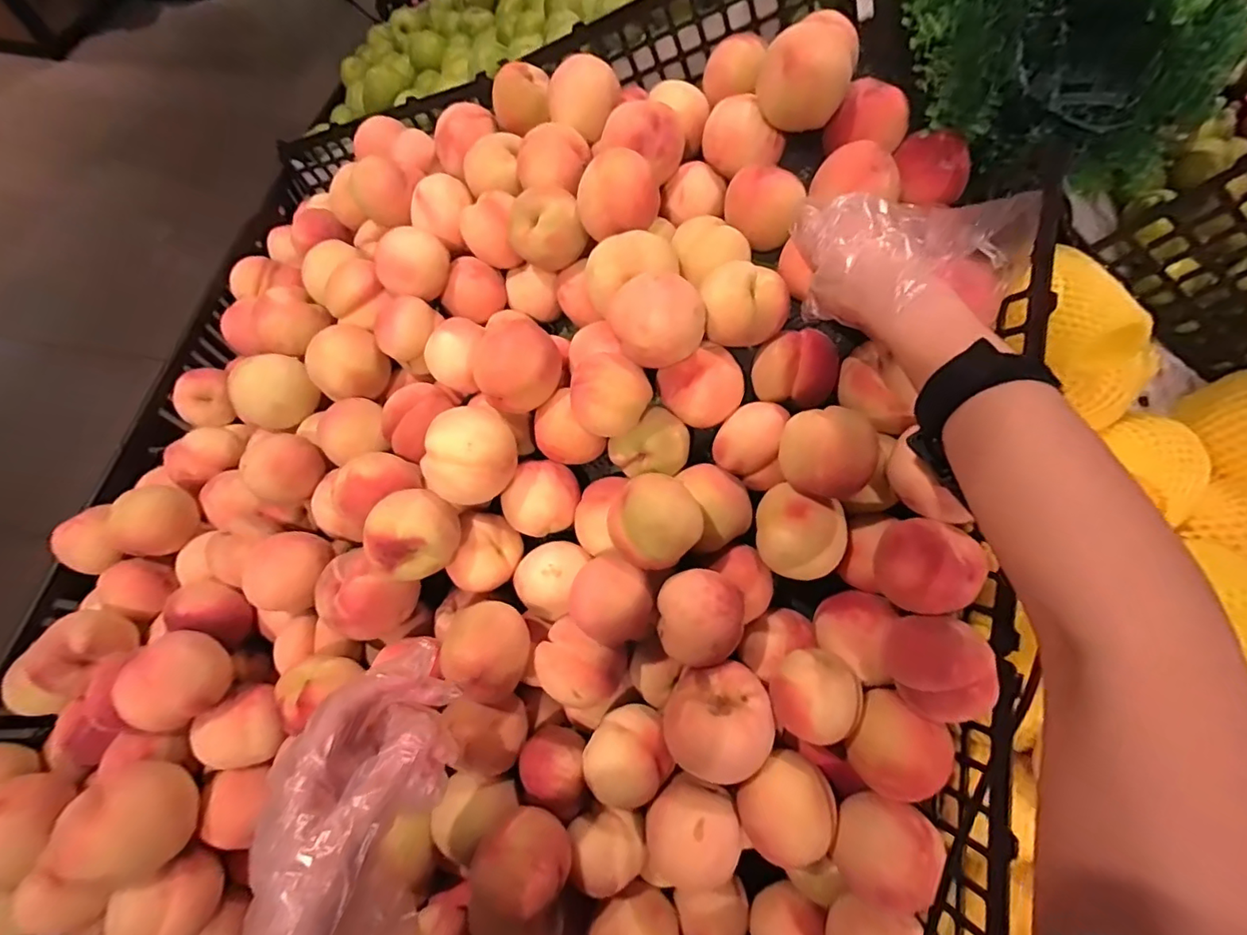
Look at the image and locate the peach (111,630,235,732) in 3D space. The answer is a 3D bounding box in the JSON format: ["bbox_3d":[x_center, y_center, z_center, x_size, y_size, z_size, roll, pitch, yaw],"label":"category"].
[{"bbox_3d":[-0.352,0.167,0.424,0.059,0.059,0.071,3,64,0],"label":"peach"}]

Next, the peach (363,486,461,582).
[{"bbox_3d":[-0.165,0.052,0.422,0.055,0.061,0.067,36,69,14],"label":"peach"}]

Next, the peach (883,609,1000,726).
[{"bbox_3d":[0.212,0.134,0.367,0.055,0.067,0.066,20,66,8],"label":"peach"}]

